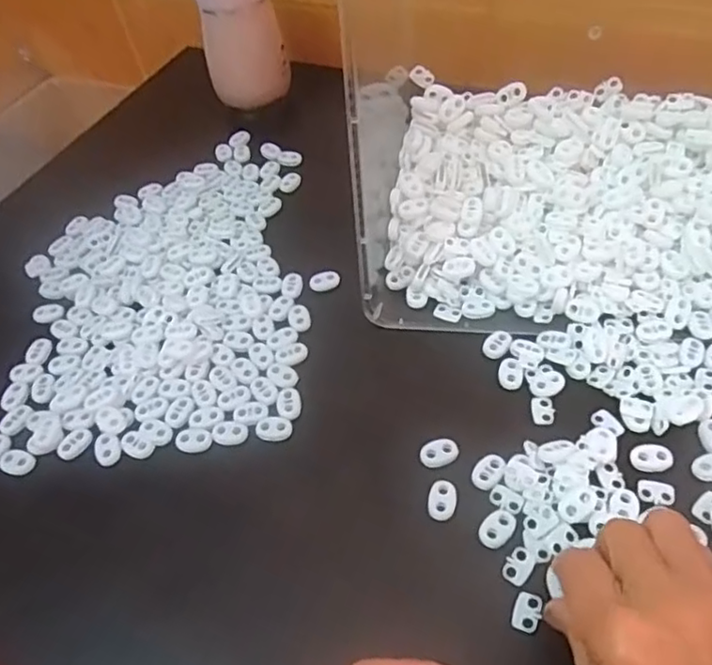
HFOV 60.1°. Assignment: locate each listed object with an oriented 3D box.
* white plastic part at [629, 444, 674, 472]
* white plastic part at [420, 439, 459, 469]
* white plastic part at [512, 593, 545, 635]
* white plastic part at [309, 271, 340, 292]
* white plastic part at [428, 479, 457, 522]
[{"bbox_3d":[0.169,0.071,0.351,0.023,0.004,0.015,-8,51,1],"label":"white plastic part"},{"bbox_3d":[0.049,0.070,0.363,0.023,0.004,0.016,-22,52,-11],"label":"white plastic part"},{"bbox_3d":[0.086,0.140,0.308,0.014,0.004,0.019,16,55,19],"label":"white plastic part"},{"bbox_3d":[-0.023,-0.038,0.461,0.023,0.007,0.012,-21,52,-9],"label":"white plastic part"},{"bbox_3d":[0.049,0.095,0.347,0.015,0.004,0.023,12,54,16],"label":"white plastic part"}]

